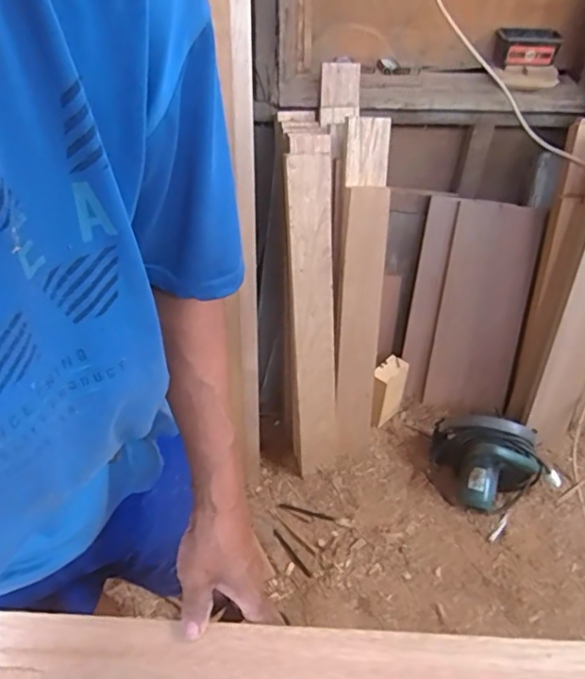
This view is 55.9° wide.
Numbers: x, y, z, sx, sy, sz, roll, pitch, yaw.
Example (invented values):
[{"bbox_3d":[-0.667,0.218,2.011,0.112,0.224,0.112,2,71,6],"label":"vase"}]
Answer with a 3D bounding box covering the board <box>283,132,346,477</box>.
[{"bbox_3d":[0.046,-0.051,1.243,0.098,0.761,0.062,-6,19,-9],"label":"board"}]

